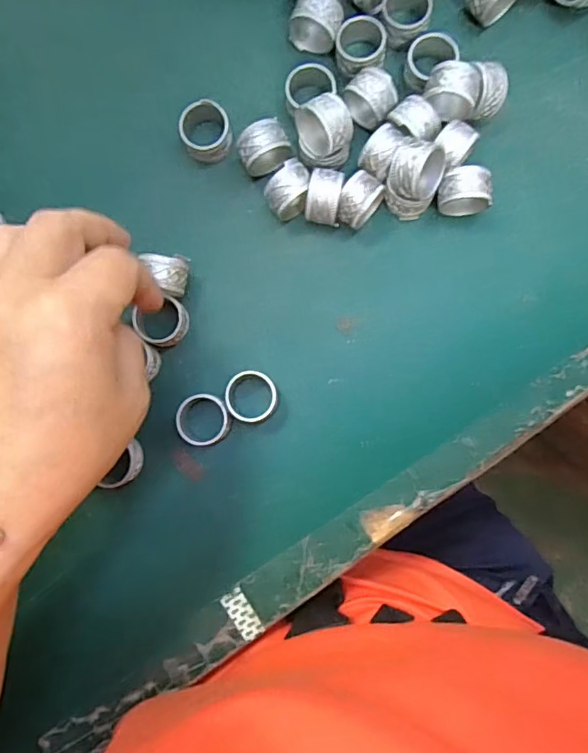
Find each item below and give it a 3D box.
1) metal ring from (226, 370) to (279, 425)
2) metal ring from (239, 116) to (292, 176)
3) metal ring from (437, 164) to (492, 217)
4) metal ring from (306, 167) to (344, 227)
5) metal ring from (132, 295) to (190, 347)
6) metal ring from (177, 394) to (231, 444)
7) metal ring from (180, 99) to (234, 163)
[{"bbox_3d":[-0.023,0.011,0.285,0.027,0.016,0.028,0,88,2],"label":"metal ring"},{"bbox_3d":[-0.017,-0.126,0.290,0.027,0.025,0.018,-25,87,1],"label":"metal ring"},{"bbox_3d":[0.091,-0.100,0.287,0.026,0.024,0.022,4,88,2],"label":"metal ring"},{"bbox_3d":[0.016,-0.095,0.286,0.018,0.025,0.028,7,88,2],"label":"metal ring"},{"bbox_3d":[-0.072,-0.028,0.287,0.027,0.016,0.023,-22,88,1],"label":"metal ring"},{"bbox_3d":[-0.048,0.023,0.285,0.029,0.017,0.027,0,88,2],"label":"metal ring"},{"bbox_3d":[-0.049,-0.137,0.294,0.026,0.019,0.026,0,88,2],"label":"metal ring"}]

